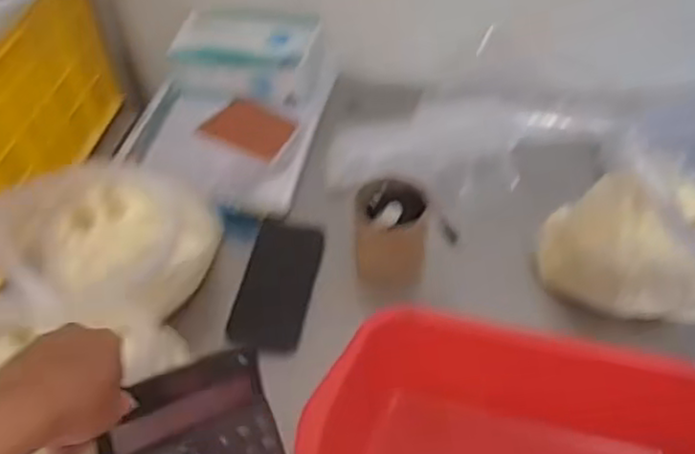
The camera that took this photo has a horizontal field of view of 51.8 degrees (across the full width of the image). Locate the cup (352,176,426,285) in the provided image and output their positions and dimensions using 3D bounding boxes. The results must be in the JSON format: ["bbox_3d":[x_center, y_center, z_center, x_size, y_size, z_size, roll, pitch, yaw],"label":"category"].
[{"bbox_3d":[0.048,0.008,0.794,0.081,0.115,0.088,-3,48,1],"label":"cup"}]

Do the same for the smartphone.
[{"bbox_3d":[-0.078,0.062,0.812,0.076,0.015,0.167,14,54,0],"label":"smartphone"}]

